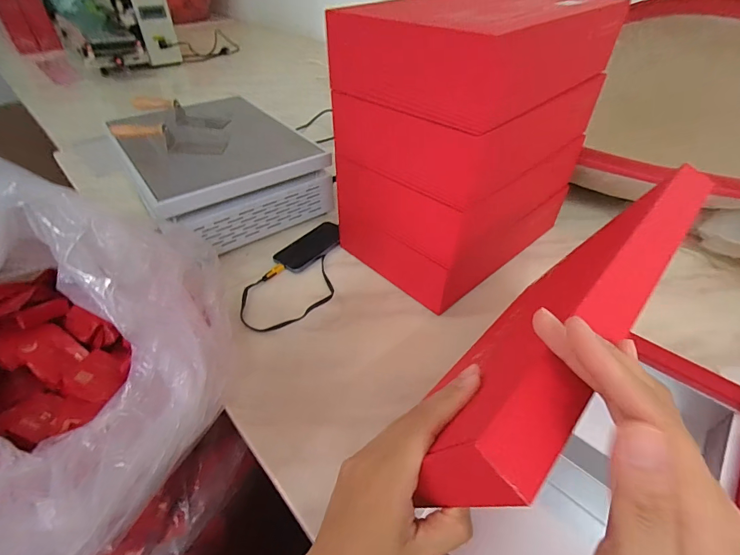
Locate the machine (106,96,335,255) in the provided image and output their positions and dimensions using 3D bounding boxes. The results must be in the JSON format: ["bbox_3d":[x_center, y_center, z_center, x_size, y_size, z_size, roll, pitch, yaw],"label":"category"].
[{"bbox_3d":[-0.301,-0.222,0.773,0.302,0.159,0.347,-27,49,-27],"label":"machine"}]

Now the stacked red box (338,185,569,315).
[{"bbox_3d":[0.156,-0.102,0.690,0.357,0.098,0.227,-29,50,-29],"label":"stacked red box"}]

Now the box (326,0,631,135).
[{"bbox_3d":[0.150,-0.311,0.508,0.239,0.090,0.341,34,52,31],"label":"box"}]

